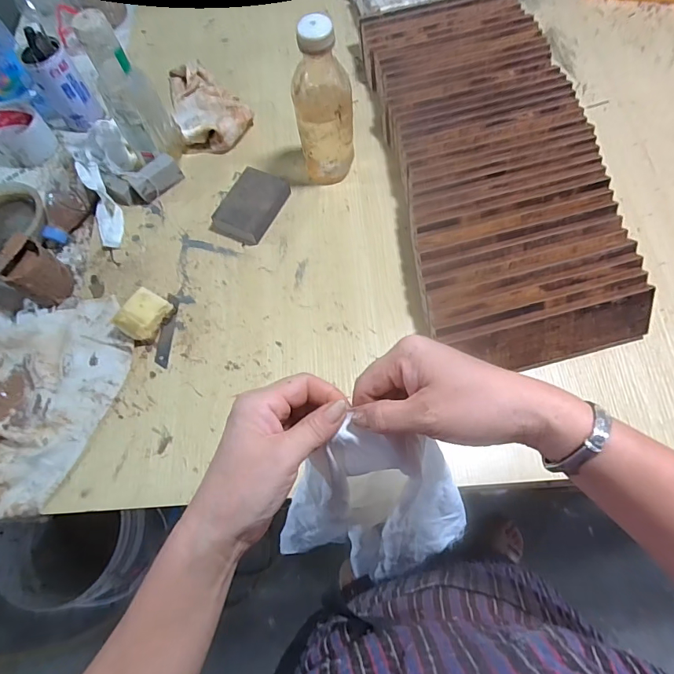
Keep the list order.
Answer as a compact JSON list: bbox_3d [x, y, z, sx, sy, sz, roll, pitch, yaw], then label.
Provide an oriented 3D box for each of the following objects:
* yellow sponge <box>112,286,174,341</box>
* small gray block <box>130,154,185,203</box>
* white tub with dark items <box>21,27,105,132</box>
[{"bbox_3d":[-0.235,-0.025,0.537,0.043,0.030,0.059,25,71,13],"label":"yellow sponge"},{"bbox_3d":[-0.256,-0.225,0.624,0.031,0.036,0.066,41,75,17],"label":"small gray block"},{"bbox_3d":[-0.413,-0.381,0.659,0.059,0.128,0.053,-36,70,-12],"label":"white tub with dark items"}]

